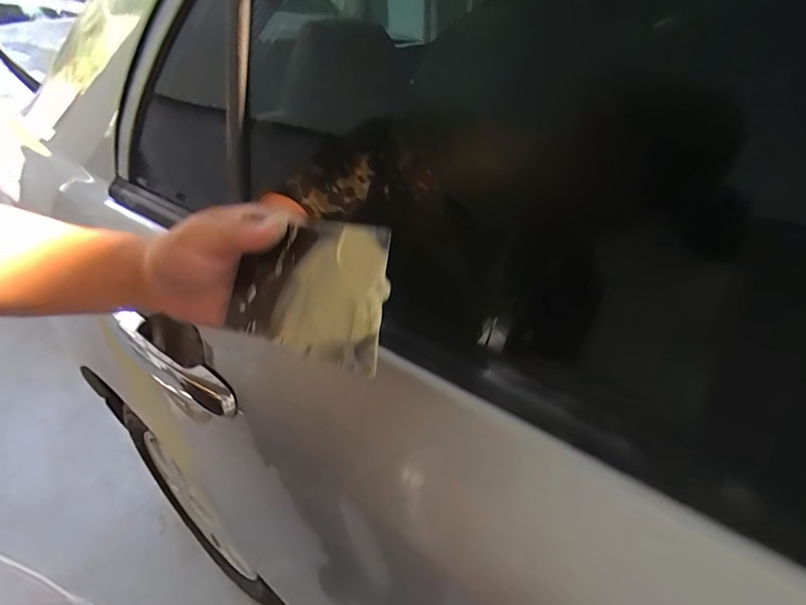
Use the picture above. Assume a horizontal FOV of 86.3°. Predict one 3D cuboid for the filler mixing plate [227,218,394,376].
[{"bbox_3d":[-0.060,-0.008,0.250,0.123,0.075,0.007,12,7,34],"label":"filler mixing plate"}]

